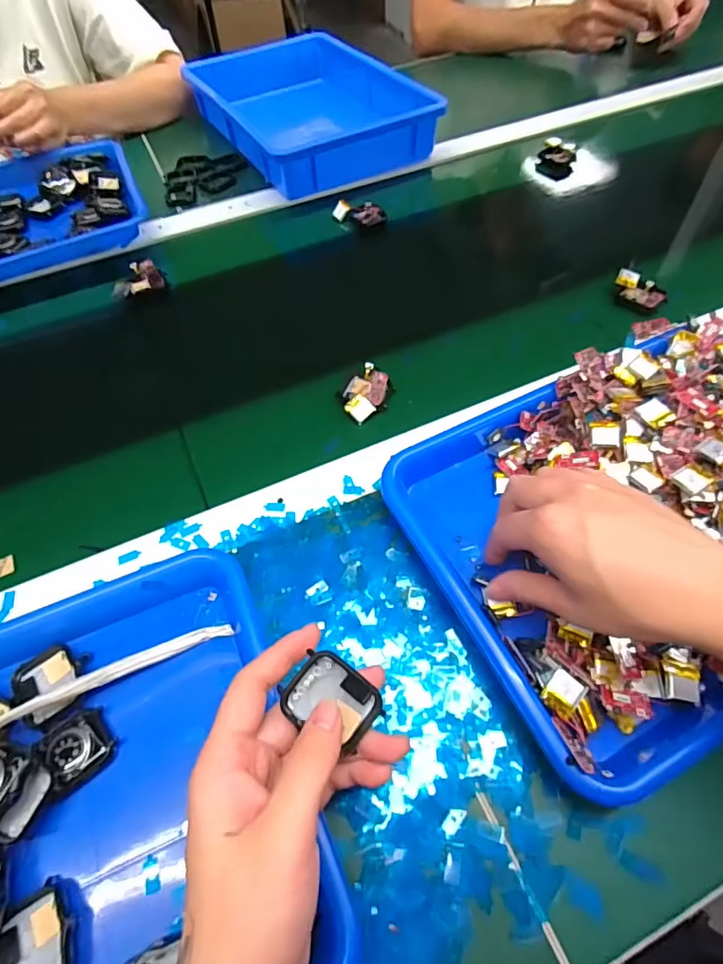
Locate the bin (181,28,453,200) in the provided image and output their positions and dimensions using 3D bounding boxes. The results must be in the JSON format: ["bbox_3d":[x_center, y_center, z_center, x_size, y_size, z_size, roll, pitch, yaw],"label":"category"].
[{"bbox_3d":[-0.078,-0.535,0.707,0.243,0.051,0.346,-28,61,-14],"label":"bin"}]

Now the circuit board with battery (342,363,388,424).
[{"bbox_3d":[0.005,-0.080,0.446,0.041,0.023,0.047,-7,58,-2],"label":"circuit board with battery"}]

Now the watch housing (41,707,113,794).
[{"bbox_3d":[-0.167,0.156,0.293,0.031,0.012,0.033,-34,63,-17],"label":"watch housing"}]

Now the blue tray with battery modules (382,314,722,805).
[{"bbox_3d":[0.209,0.012,0.351,0.342,0.064,0.264,-28,61,-14],"label":"blue tray with battery modules"}]

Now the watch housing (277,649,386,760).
[{"bbox_3d":[-0.012,0.109,0.252,0.043,0.010,0.033,32,83,2],"label":"watch housing"}]

